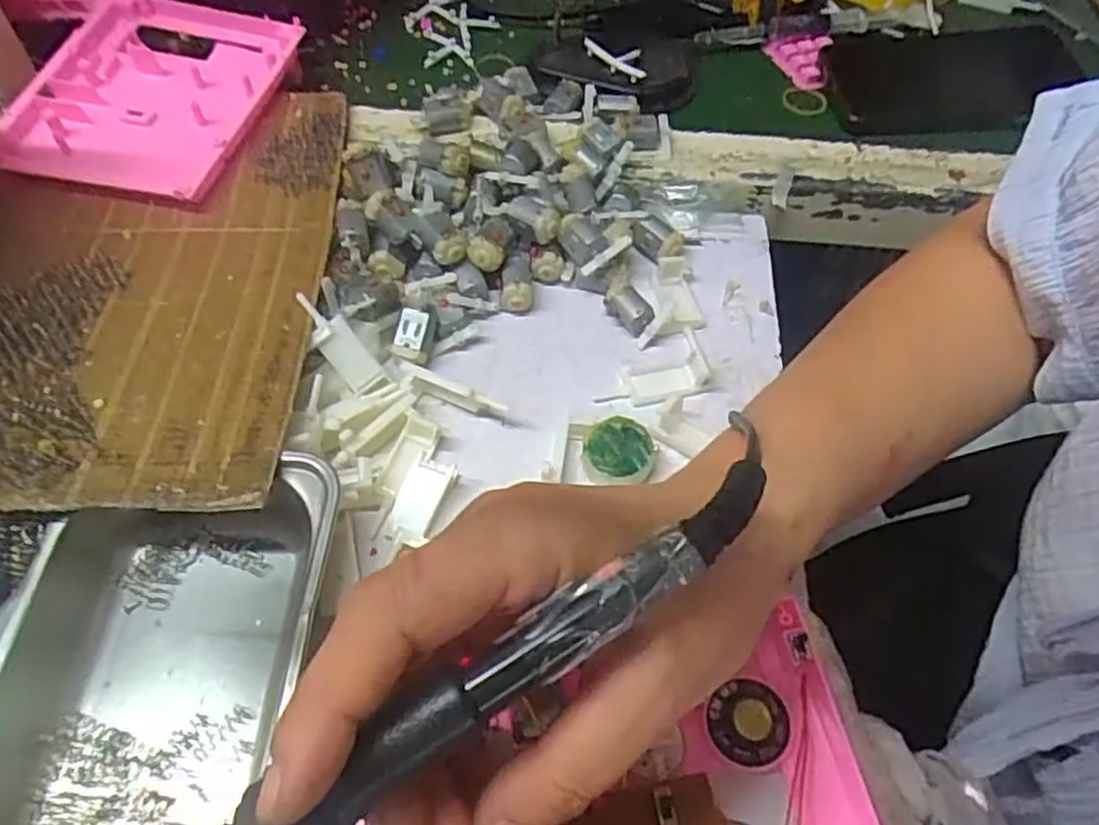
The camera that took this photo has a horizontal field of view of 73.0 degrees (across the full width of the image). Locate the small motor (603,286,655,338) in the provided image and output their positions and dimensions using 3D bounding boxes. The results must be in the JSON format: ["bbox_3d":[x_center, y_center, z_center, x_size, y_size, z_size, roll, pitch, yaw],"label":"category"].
[{"bbox_3d":[0.043,-0.054,0.392,0.012,0.019,0.026,-33,64,-21],"label":"small motor"}]

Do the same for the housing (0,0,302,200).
[{"bbox_3d":[-0.235,-0.192,0.436,0.137,0.011,0.154,15,59,4],"label":"housing"}]

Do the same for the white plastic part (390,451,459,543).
[{"bbox_3d":[-0.058,0.040,0.334,0.020,0.015,0.040,16,58,8],"label":"white plastic part"}]

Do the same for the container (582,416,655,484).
[{"bbox_3d":[0.031,0.019,0.349,0.031,0.018,0.032,1,57,-2],"label":"container"}]

